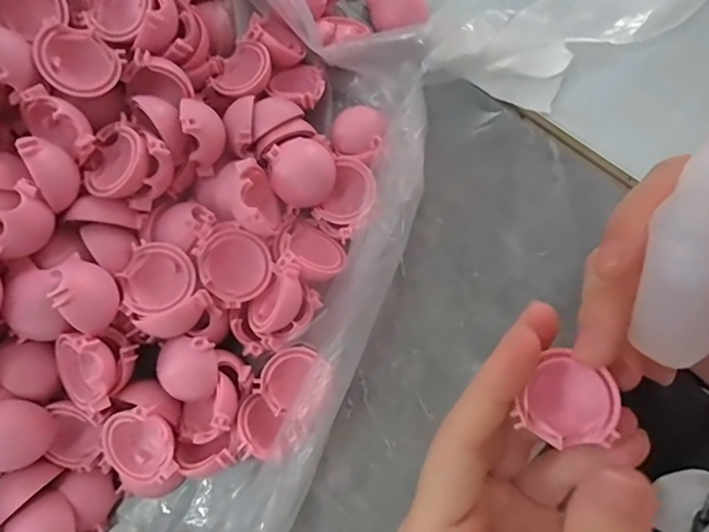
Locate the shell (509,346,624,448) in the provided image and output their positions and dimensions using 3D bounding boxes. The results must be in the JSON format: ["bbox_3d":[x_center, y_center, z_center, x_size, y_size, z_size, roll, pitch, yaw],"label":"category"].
[{"bbox_3d":[0.067,0.042,0.153,0.027,0.012,0.025,34,79,8],"label":"shell"}]

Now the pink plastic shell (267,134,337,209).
[{"bbox_3d":[-0.022,-0.041,0.212,0.030,0.010,0.030,0,90,-23],"label":"pink plastic shell"}]

